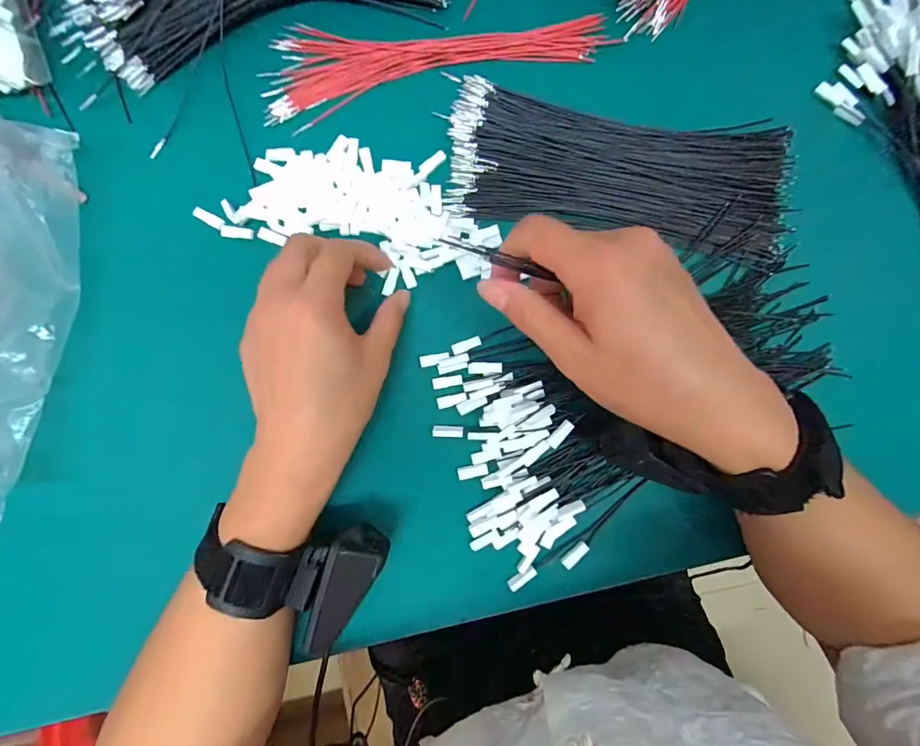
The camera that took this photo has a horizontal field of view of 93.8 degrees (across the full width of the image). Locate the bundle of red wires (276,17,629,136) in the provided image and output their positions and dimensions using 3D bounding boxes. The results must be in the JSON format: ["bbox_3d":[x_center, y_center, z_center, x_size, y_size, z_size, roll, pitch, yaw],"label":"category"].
[{"bbox_3d":[-0.016,-0.219,0.293,0.235,0.017,0.058,-11,89,-5],"label":"bundle of red wires"}]

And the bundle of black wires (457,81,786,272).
[{"bbox_3d":[0.105,-0.134,0.286,0.221,0.018,0.086,10,87,-4],"label":"bundle of black wires"}]

